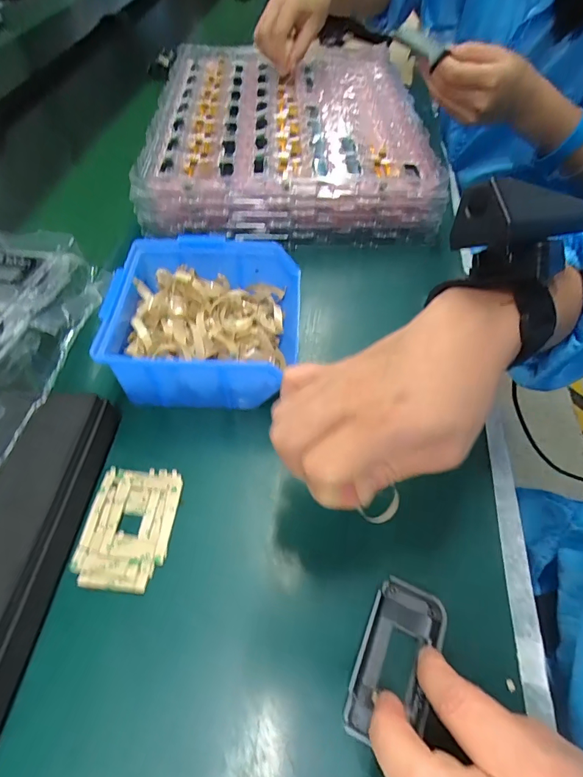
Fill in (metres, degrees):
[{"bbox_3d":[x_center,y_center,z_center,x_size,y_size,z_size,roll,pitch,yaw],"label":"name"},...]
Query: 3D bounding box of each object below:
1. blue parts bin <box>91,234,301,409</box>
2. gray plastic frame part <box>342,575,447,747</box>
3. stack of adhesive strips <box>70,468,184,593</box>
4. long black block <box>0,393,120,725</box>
[{"bbox_3d":[-0.061,-0.047,0.315,0.129,0.070,0.120,2,55,-1],"label":"blue parts bin"},{"bbox_3d":[0.056,0.145,0.220,0.038,0.011,0.076,20,57,12],"label":"gray plastic frame part"},{"bbox_3d":[-0.102,0.086,0.259,0.053,0.004,0.073,5,55,2],"label":"stack of adhesive strips"},{"bbox_3d":[-0.155,0.099,0.227,0.057,0.035,0.208,5,55,2],"label":"long black block"}]

